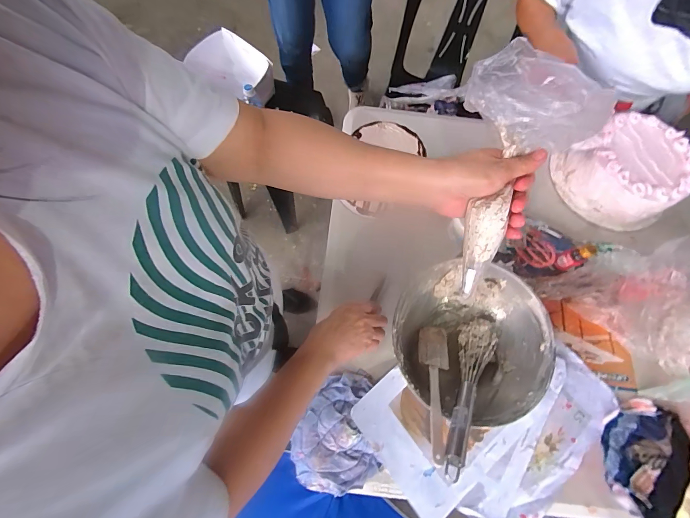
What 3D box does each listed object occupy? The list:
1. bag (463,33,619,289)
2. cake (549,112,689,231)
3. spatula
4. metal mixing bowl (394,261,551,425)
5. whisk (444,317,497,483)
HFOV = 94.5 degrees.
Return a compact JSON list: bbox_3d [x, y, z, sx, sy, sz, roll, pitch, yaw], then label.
[{"bbox_3d":[0.172,-0.073,0.334,0.115,0.082,0.240,6,113,0],"label":"bag"},{"bbox_3d":[0.555,-0.183,0.641,0.201,0.109,0.222,-38,77,-13],"label":"cake"},{"bbox_3d":[0.134,0.187,0.480,0.051,0.014,0.229,16,38,3],"label":"spatula"},{"bbox_3d":[0.197,0.128,0.519,0.228,0.082,0.233,1,72,-2],"label":"metal mixing bowl"},{"bbox_3d":[0.182,0.183,0.467,0.049,0.047,0.254,31,39,8],"label":"whisk"}]

